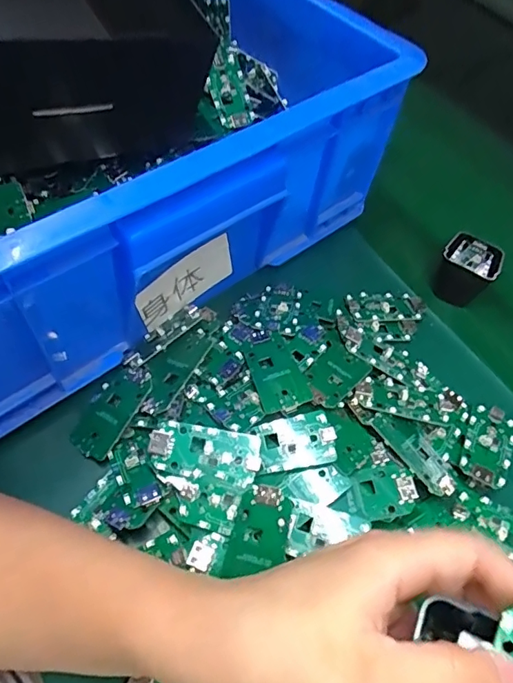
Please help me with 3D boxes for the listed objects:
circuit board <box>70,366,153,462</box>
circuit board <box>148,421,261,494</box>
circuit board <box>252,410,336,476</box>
[{"bbox_3d":[-0.095,0.045,0.324,0.035,0.004,0.062,20,68,25],"label":"circuit board"},{"bbox_3d":[-0.031,0.066,0.287,0.063,0.006,0.033,9,57,1],"label":"circuit board"},{"bbox_3d":[0.023,0.059,0.296,0.046,0.004,0.032,-7,58,-9],"label":"circuit board"}]

